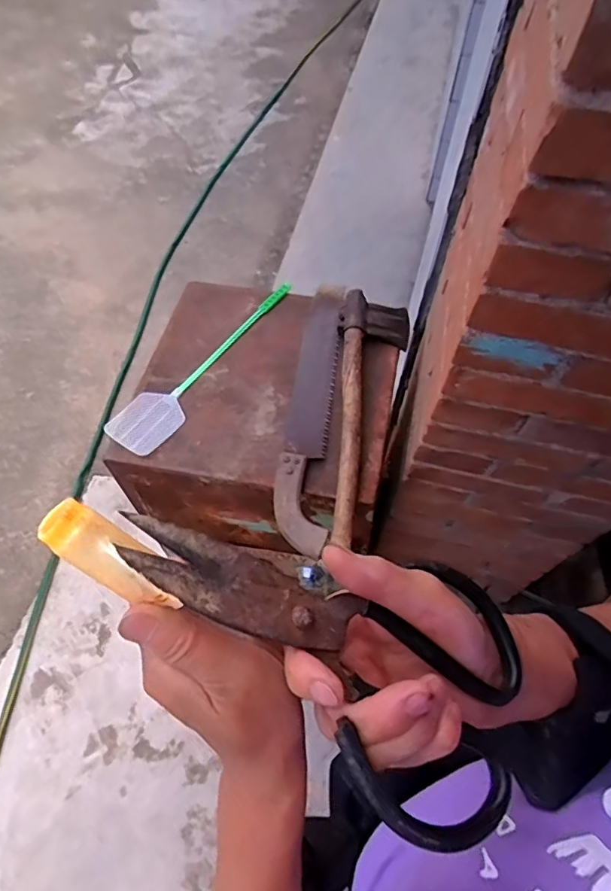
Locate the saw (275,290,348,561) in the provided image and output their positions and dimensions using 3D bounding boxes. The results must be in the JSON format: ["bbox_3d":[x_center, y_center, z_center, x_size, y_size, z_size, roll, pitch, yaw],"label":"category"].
[{"bbox_3d":[0.013,-0.080,0.881,0.085,0.043,0.549,5,60,2],"label":"saw"}]

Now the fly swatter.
[{"bbox_3d":[-0.164,-0.158,0.946,0.104,0.014,0.447,35,65,17],"label":"fly swatter"}]

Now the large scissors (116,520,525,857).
[{"bbox_3d":[0.019,0.078,0.232,0.197,0.021,0.110,38,64,-5],"label":"large scissors"}]

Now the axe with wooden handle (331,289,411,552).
[{"bbox_3d":[0.101,-0.058,0.861,0.120,0.051,0.496,7,60,2],"label":"axe with wooden handle"}]

